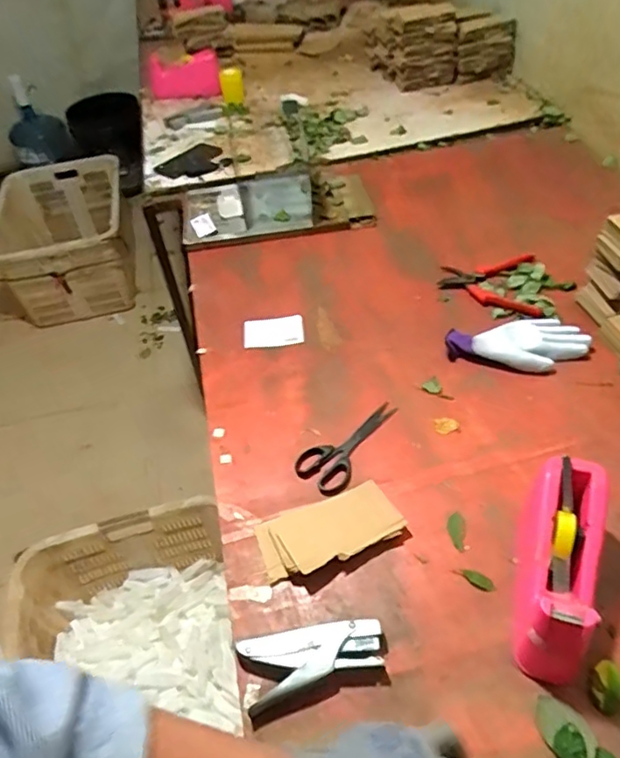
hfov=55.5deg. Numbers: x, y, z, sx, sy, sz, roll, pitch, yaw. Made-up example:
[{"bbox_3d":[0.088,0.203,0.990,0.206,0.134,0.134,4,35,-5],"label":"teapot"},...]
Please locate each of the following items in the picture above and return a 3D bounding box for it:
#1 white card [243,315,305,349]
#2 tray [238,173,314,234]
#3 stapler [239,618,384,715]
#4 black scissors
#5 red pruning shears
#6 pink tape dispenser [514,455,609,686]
[{"bbox_3d":[-0.060,-0.078,0.982,0.101,0.014,0.062,-11,47,-4],"label":"white card"},{"bbox_3d":[-0.070,-0.374,1.234,0.143,0.025,0.221,-8,47,-2],"label":"tray"},{"bbox_3d":[0.004,0.287,0.608,0.146,0.028,0.065,-14,47,-7],"label":"stapler"},{"bbox_3d":[0.058,0.088,0.806,0.072,0.010,0.167,32,58,30],"label":"black scissors"},{"bbox_3d":[0.303,-0.162,1.006,0.157,0.017,0.153,4,48,9],"label":"red pruning shears"},{"bbox_3d":[0.256,0.196,0.615,0.076,0.103,0.208,13,50,17],"label":"pink tape dispenser"}]

